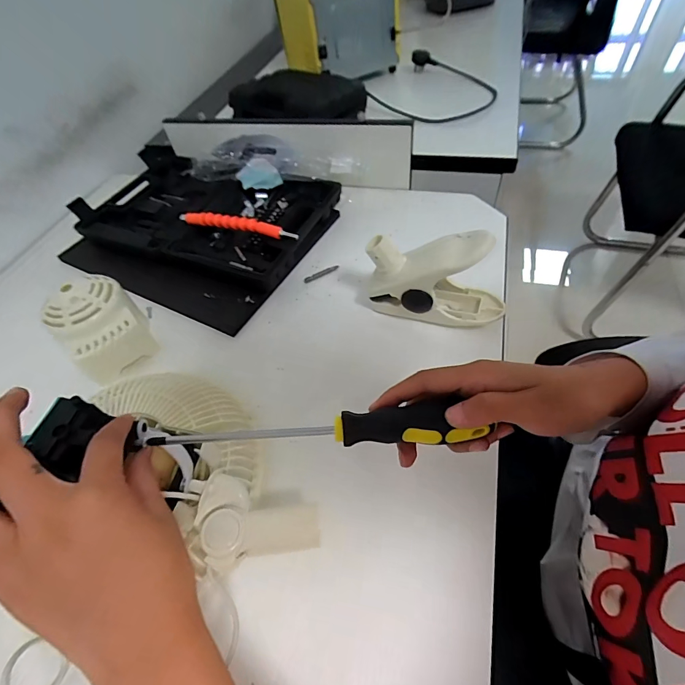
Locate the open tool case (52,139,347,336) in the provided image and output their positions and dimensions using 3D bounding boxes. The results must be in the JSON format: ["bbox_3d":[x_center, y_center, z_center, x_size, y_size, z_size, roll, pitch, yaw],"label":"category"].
[{"bbox_3d":[-0.214,-0.181,0.541,0.364,0.053,0.261,23,59,19],"label":"open tool case"}]

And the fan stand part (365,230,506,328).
[{"bbox_3d":[0.097,-0.065,0.390,0.144,0.104,0.048,15,57,17],"label":"fan stand part"}]

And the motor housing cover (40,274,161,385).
[{"bbox_3d":[-0.260,-0.014,0.408,0.080,0.079,0.083,-33,57,-17],"label":"motor housing cover"}]

